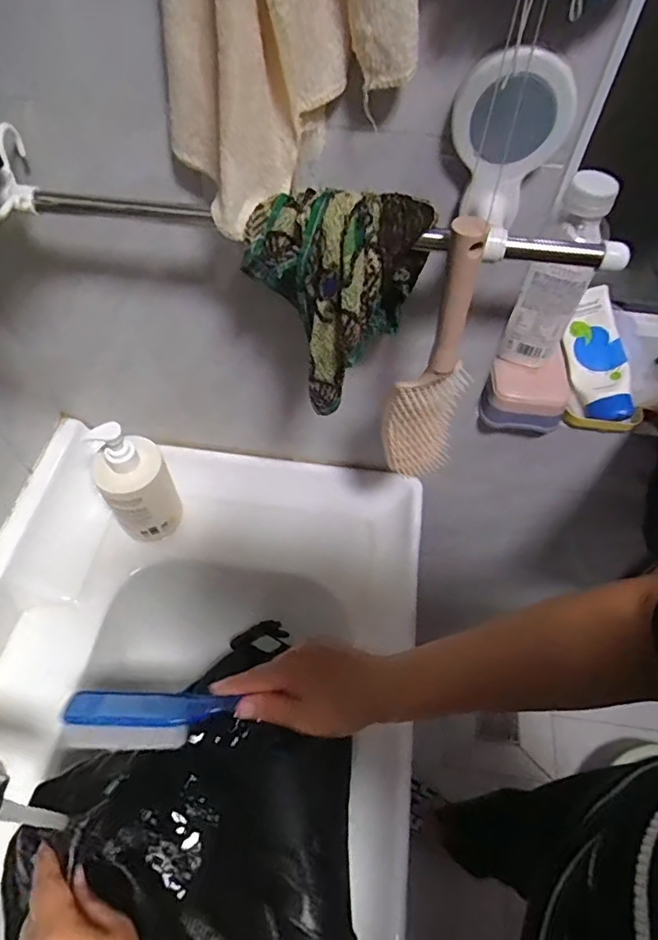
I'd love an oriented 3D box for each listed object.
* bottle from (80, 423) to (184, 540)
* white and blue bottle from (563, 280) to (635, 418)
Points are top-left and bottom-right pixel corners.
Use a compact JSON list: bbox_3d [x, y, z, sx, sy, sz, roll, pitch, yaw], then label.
[{"bbox_3d":[-0.218,0.014,0.607,0.075,0.174,0.064,-28,61,-19],"label":"bottle"},{"bbox_3d":[0.294,-0.128,0.585,0.062,0.027,0.150,1,74,-1],"label":"white and blue bottle"}]

